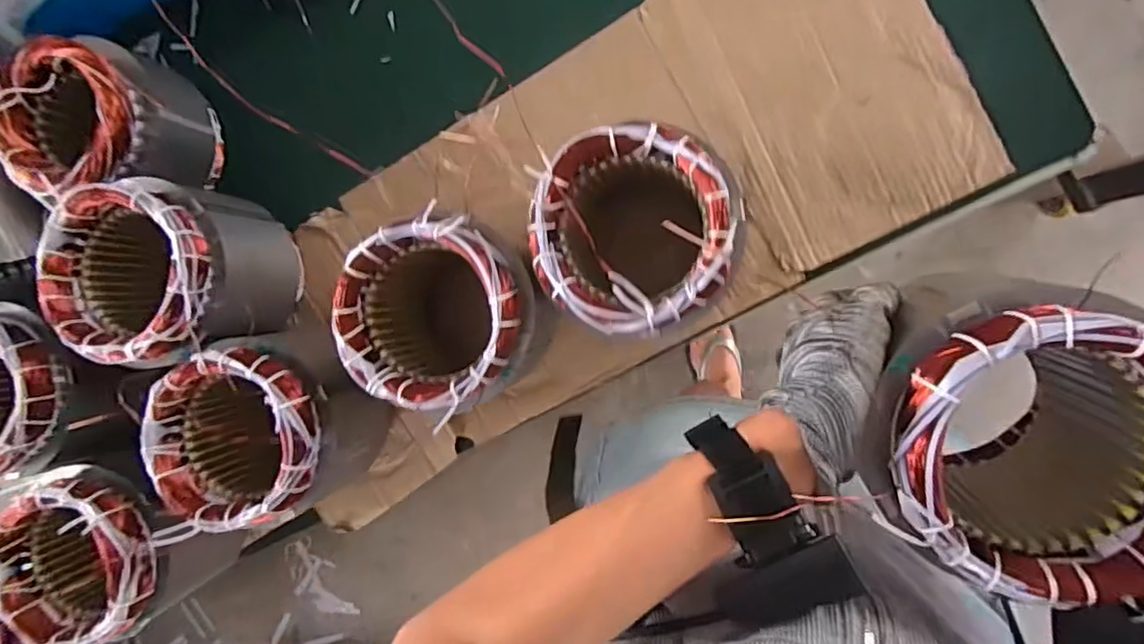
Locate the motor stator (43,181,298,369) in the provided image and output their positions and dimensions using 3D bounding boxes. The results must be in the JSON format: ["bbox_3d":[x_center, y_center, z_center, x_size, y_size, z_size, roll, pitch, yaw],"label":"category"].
[{"bbox_3d":[-0.345,-0.041,0.550,0.142,0.131,0.137,-18,89,10],"label":"motor stator"}]

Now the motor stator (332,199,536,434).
[{"bbox_3d":[-0.095,-0.009,0.521,0.142,0.149,0.135,0,92,10],"label":"motor stator"}]

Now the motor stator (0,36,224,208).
[{"bbox_3d":[-0.417,-0.175,0.577,0.122,0.132,0.130,0,92,10],"label":"motor stator"}]

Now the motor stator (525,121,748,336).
[{"bbox_3d":[0.049,-0.067,0.492,0.132,0.173,0.132,-10,90,10],"label":"motor stator"}]

